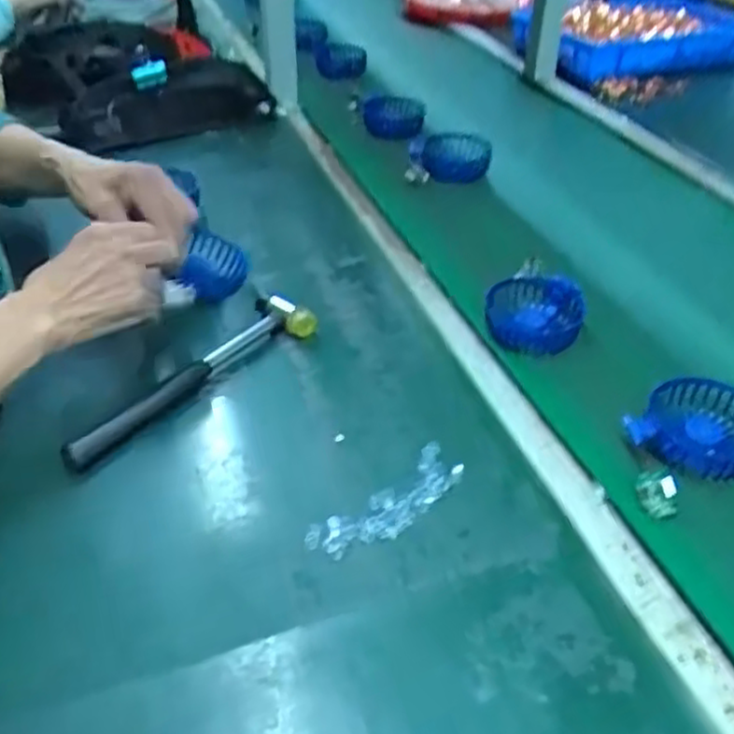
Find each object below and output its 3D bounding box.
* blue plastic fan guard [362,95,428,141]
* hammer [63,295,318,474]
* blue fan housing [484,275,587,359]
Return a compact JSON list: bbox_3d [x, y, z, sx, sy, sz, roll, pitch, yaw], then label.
[{"bbox_3d":[0.037,-0.342,1.032,0.083,0.047,0.075,-7,40,-9],"label":"blue plastic fan guard"},{"bbox_3d":[-0.146,0.006,0.606,0.228,0.027,0.055,-32,50,-31],"label":"hammer"},{"bbox_3d":[0.152,-0.050,0.670,0.083,0.029,0.084,9,42,11],"label":"blue fan housing"}]

